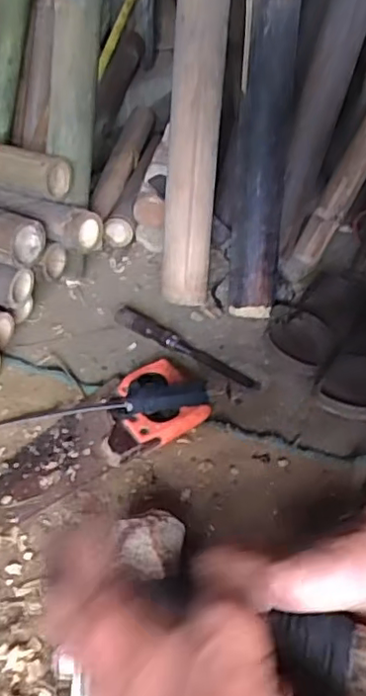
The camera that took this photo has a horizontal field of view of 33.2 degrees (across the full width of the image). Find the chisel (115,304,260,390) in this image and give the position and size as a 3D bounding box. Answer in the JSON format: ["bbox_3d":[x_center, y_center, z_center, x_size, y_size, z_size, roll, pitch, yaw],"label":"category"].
[{"bbox_3d":[0.003,-0.002,0.881,0.242,0.029,0.034,26,44,23],"label":"chisel"}]

